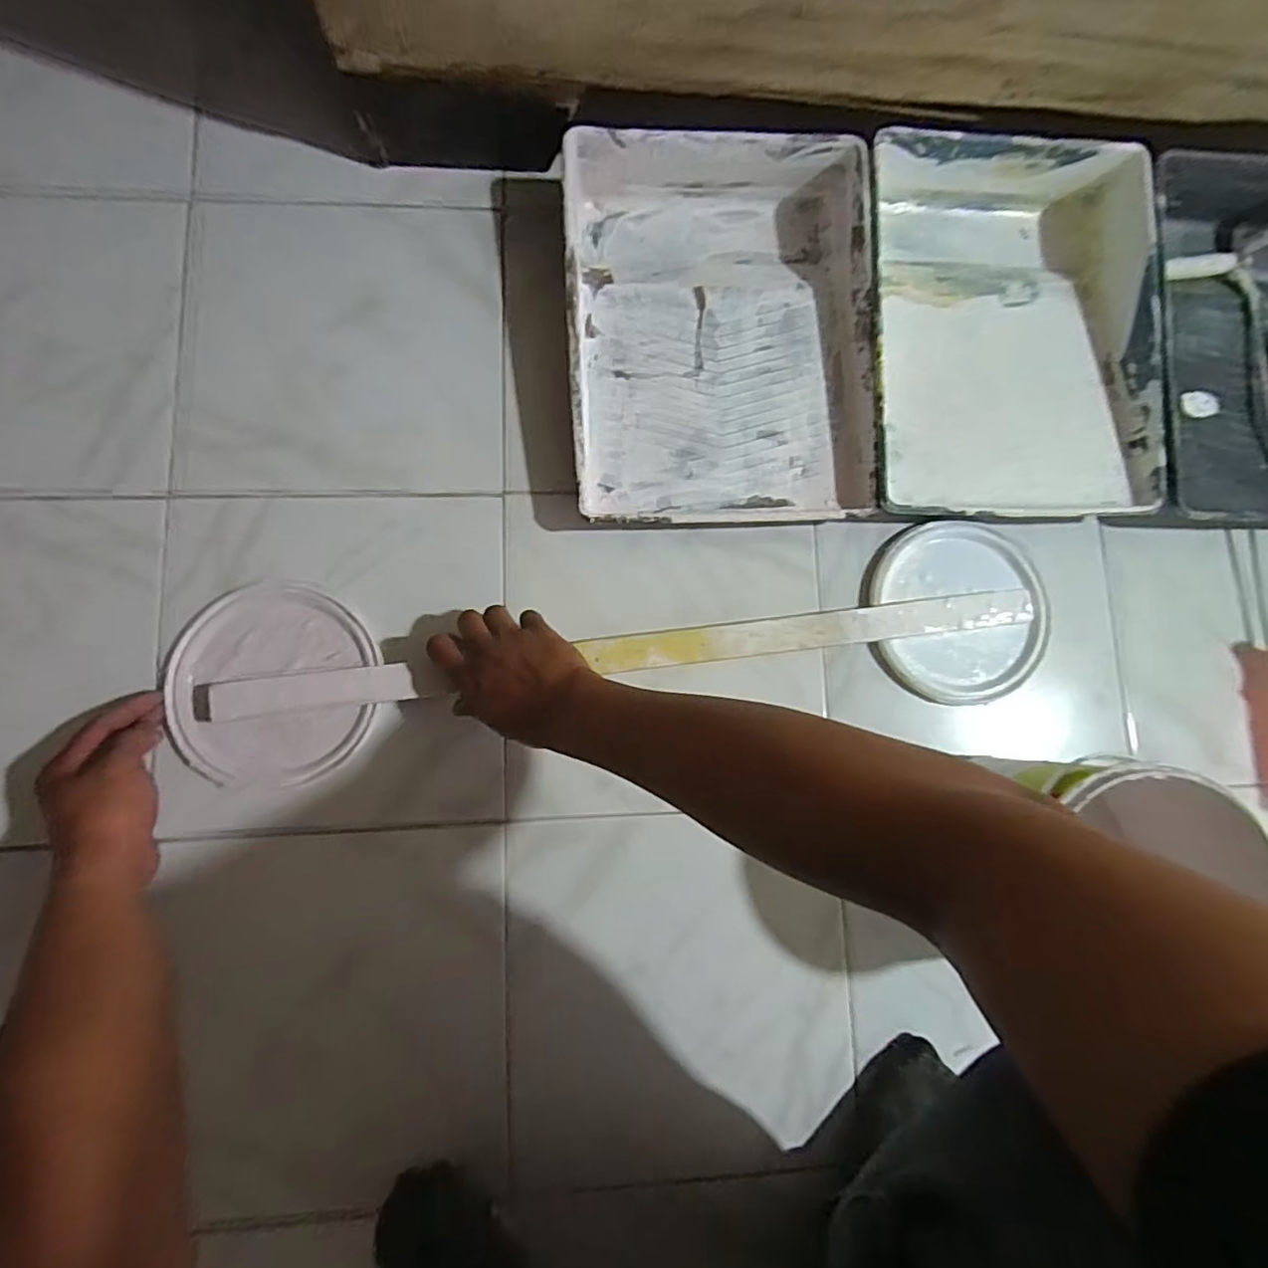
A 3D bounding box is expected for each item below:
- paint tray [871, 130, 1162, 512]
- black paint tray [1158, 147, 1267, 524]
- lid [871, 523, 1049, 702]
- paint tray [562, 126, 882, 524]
[{"bbox_3d":[0.353,-0.290,0.602,0.270,0.070,0.355,0,82,-5],"label":"paint tray"},{"bbox_3d":[0.631,-0.289,0.626,0.277,0.070,0.373,2,82,-5],"label":"black paint tray"},{"bbox_3d":[0.311,-0.021,0.605,0.162,0.023,0.168,1,82,-5],"label":"lid"},{"bbox_3d":[0.080,-0.277,0.589,0.277,0.065,0.355,-2,82,-5],"label":"paint tray"}]

